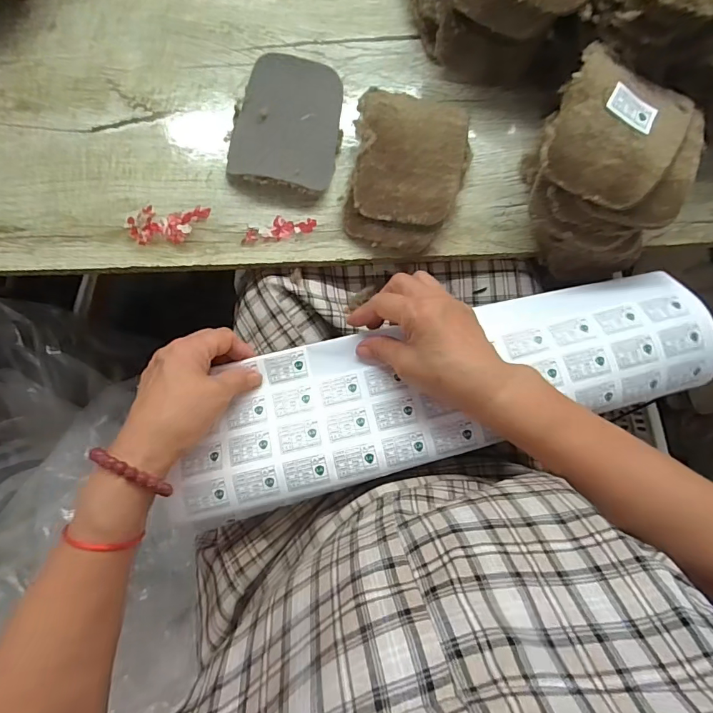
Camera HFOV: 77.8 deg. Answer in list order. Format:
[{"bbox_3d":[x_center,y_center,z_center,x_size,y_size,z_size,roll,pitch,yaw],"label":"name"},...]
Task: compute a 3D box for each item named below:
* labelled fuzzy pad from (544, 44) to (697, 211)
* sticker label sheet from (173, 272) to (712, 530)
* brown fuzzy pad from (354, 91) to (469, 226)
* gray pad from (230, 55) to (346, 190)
[{"bbox_3d":[0.205,-0.181,0.348,0.097,0.017,0.122,32,85,1],"label":"labelled fuzzy pad"},{"bbox_3d":[0.072,0.021,0.366,0.440,0.030,0.117,-16,84,-3],"label":"sticker label sheet"},{"bbox_3d":[0.049,-0.177,0.392,0.095,0.018,0.125,4,83,-2],"label":"brown fuzzy pad"},{"bbox_3d":[-0.062,-0.210,0.399,0.096,0.019,0.124,11,83,-1],"label":"gray pad"}]

